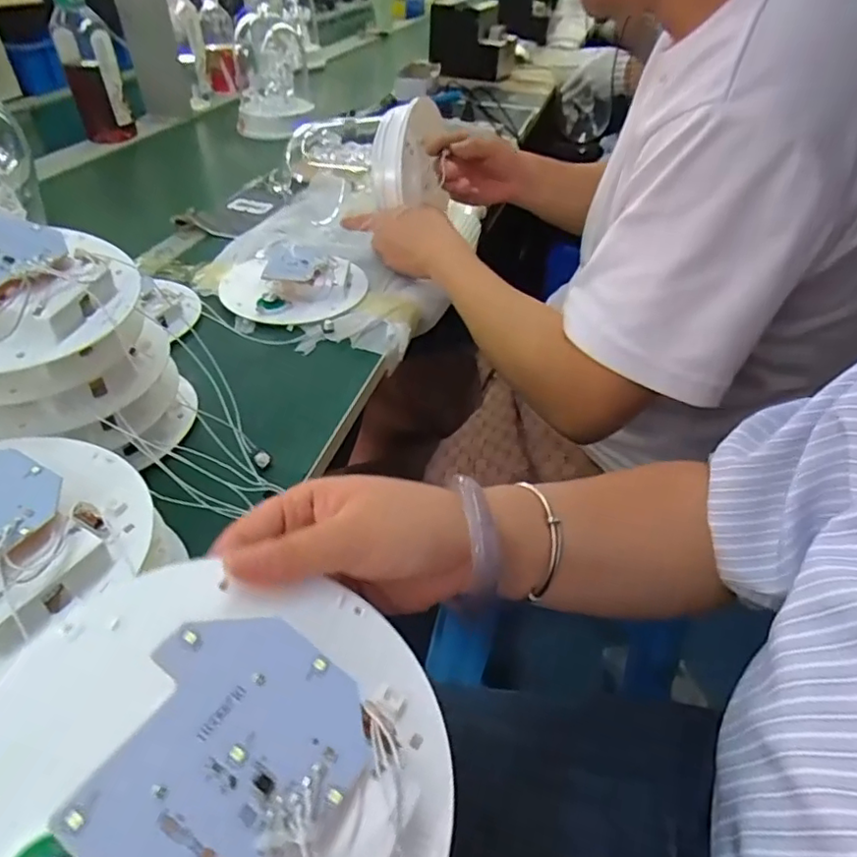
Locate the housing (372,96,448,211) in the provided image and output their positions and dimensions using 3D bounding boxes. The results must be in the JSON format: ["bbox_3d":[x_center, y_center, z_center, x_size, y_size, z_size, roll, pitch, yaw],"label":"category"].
[{"bbox_3d":[-0.019,-0.299,0.676,0.046,0.119,0.153,17,43,18],"label":"housing"}]

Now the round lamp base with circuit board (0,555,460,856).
[{"bbox_3d":[-0.061,0.106,0.187,0.151,0.036,0.151,15,47,-17],"label":"round lamp base with circuit board"}]

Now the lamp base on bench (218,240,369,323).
[{"bbox_3d":[-0.142,-0.162,0.614,0.138,0.029,0.144,0,41,0],"label":"lamp base on bench"}]

